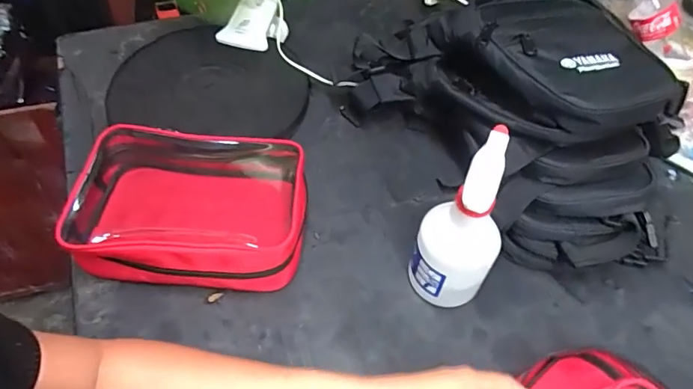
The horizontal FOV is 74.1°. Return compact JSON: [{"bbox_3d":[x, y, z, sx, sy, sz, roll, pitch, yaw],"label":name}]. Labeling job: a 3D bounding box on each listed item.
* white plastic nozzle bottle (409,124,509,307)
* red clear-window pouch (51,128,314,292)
[{"bbox_3d":[0.116,0.033,0.447,0.075,0.183,0.086,28,55,20],"label":"white plastic nozzle bottle"},{"bbox_3d":[-0.175,0.016,0.514,0.252,0.076,0.164,3,50,0],"label":"red clear-window pouch"}]

